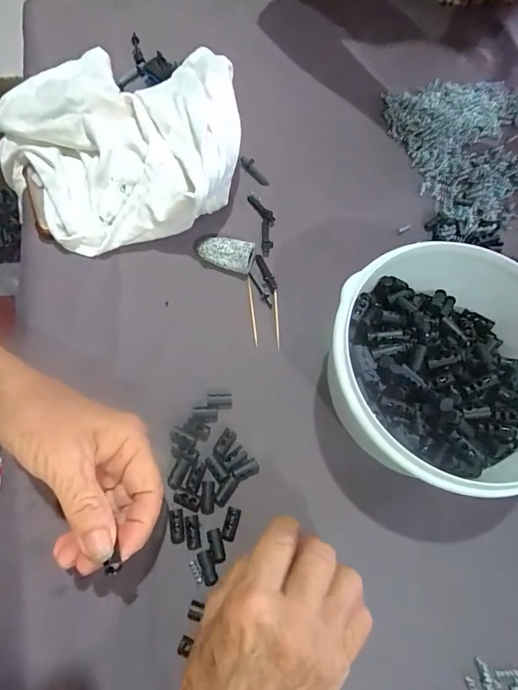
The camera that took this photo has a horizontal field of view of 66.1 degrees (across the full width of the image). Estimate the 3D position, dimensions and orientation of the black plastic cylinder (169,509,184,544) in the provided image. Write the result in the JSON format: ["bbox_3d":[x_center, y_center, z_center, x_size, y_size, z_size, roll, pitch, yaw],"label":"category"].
[{"bbox_3d":[-0.054,0.122,0.265,0.009,0.008,0.022,-6,82,-5],"label":"black plastic cylinder"}]

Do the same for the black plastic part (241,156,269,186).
[{"bbox_3d":[-0.005,-0.165,0.380,0.012,0.006,0.036,-31,74,-13],"label":"black plastic part"}]

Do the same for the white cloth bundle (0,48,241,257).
[{"bbox_3d":[-0.129,-0.184,0.351,0.217,0.059,0.209,1,69,-2],"label":"white cloth bundle"}]

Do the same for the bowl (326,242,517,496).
[{"bbox_3d":[0.128,0.018,0.281,0.161,0.078,0.156,1,69,-2],"label":"bowl"}]

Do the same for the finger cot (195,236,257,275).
[{"bbox_3d":[-0.028,-0.077,0.337,0.046,0.015,0.024,15,69,3],"label":"finger cot"}]

